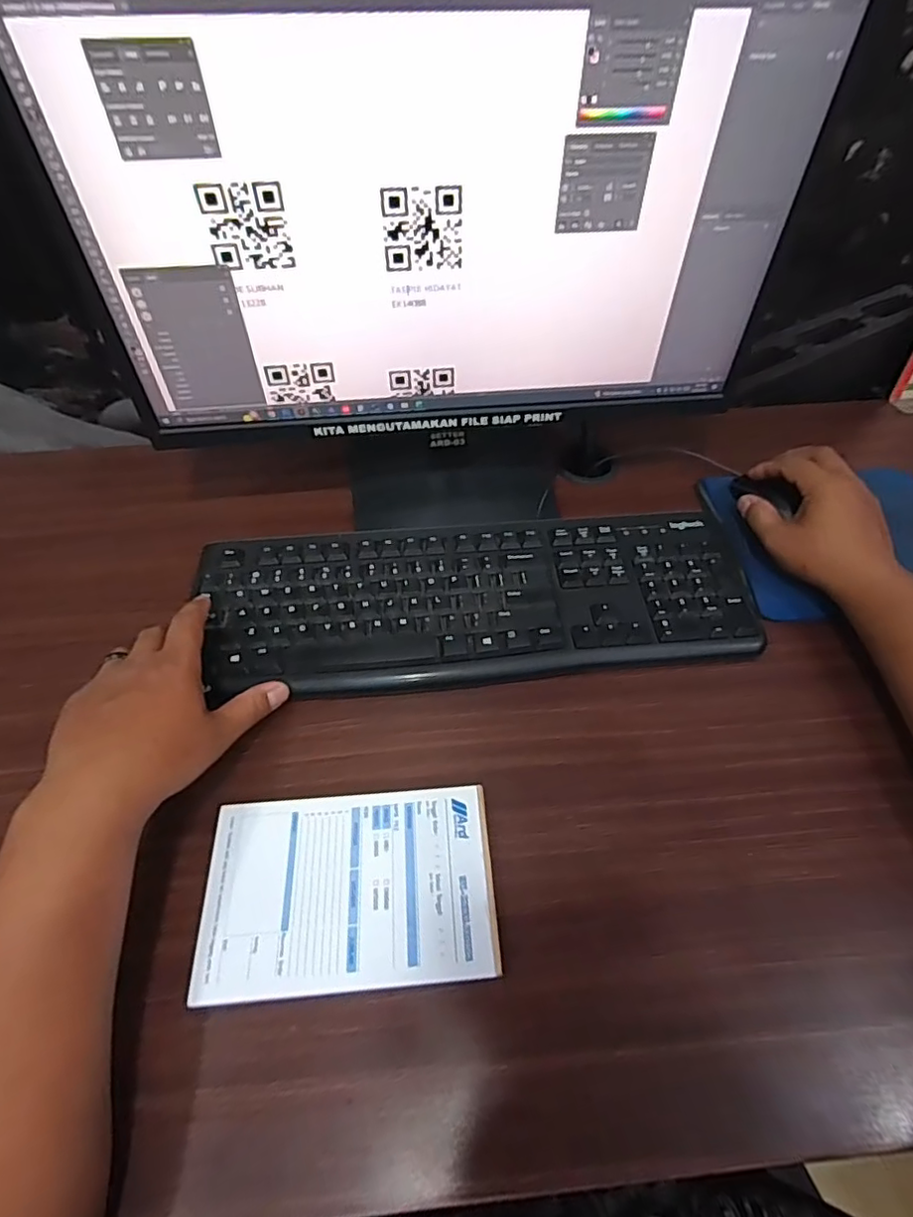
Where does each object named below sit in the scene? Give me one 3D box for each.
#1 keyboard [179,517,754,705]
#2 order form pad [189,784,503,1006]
[{"bbox_3d":[0.016,-0.010,0.461,0.417,0.016,0.145,-4,59,-2],"label":"keyboard"},{"bbox_3d":[-0.063,0.162,0.341,0.166,0.004,0.106,-4,52,-2],"label":"order form pad"}]

